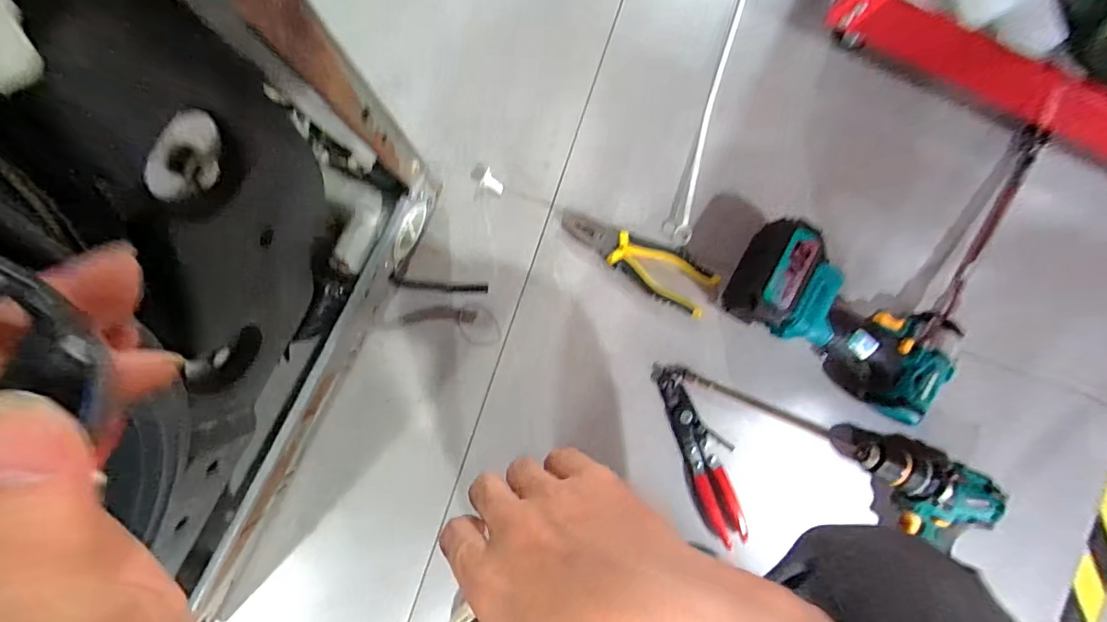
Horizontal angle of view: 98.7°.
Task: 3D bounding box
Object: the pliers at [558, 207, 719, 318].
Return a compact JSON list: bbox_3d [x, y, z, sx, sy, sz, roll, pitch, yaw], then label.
[{"bbox_3d":[0.096,-0.060,0.544,0.189,0.021,0.058,27,90,-3],"label":"pliers"}]

